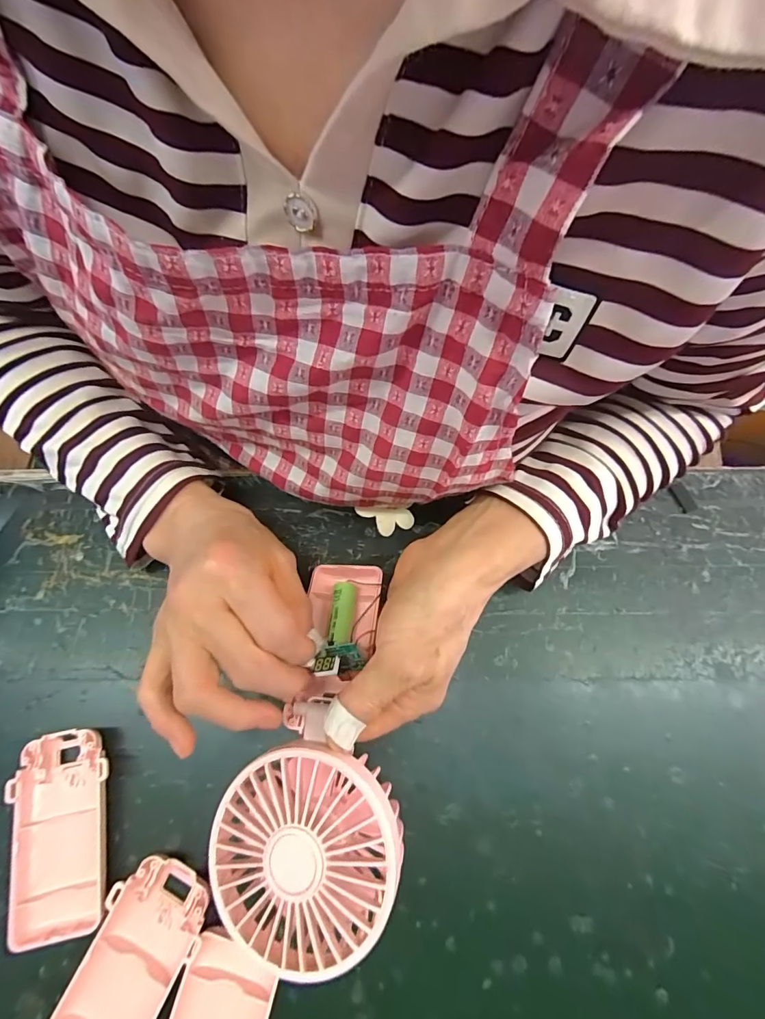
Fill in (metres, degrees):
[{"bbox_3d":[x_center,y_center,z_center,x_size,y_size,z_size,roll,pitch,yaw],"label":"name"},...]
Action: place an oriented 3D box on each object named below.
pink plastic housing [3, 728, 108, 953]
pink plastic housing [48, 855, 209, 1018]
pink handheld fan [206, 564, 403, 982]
[{"bbox_3d":[-0.173,0.174,0.238,0.049,0.016,0.095,-10,70,-5],"label":"pink plastic housing"},{"bbox_3d":[-0.126,0.230,0.217,0.048,0.015,0.097,22,71,7],"label":"pink plastic housing"},{"bbox_3d":[-0.029,0.112,0.223,0.082,0.039,0.182,9,57,3],"label":"pink handheld fan"}]

